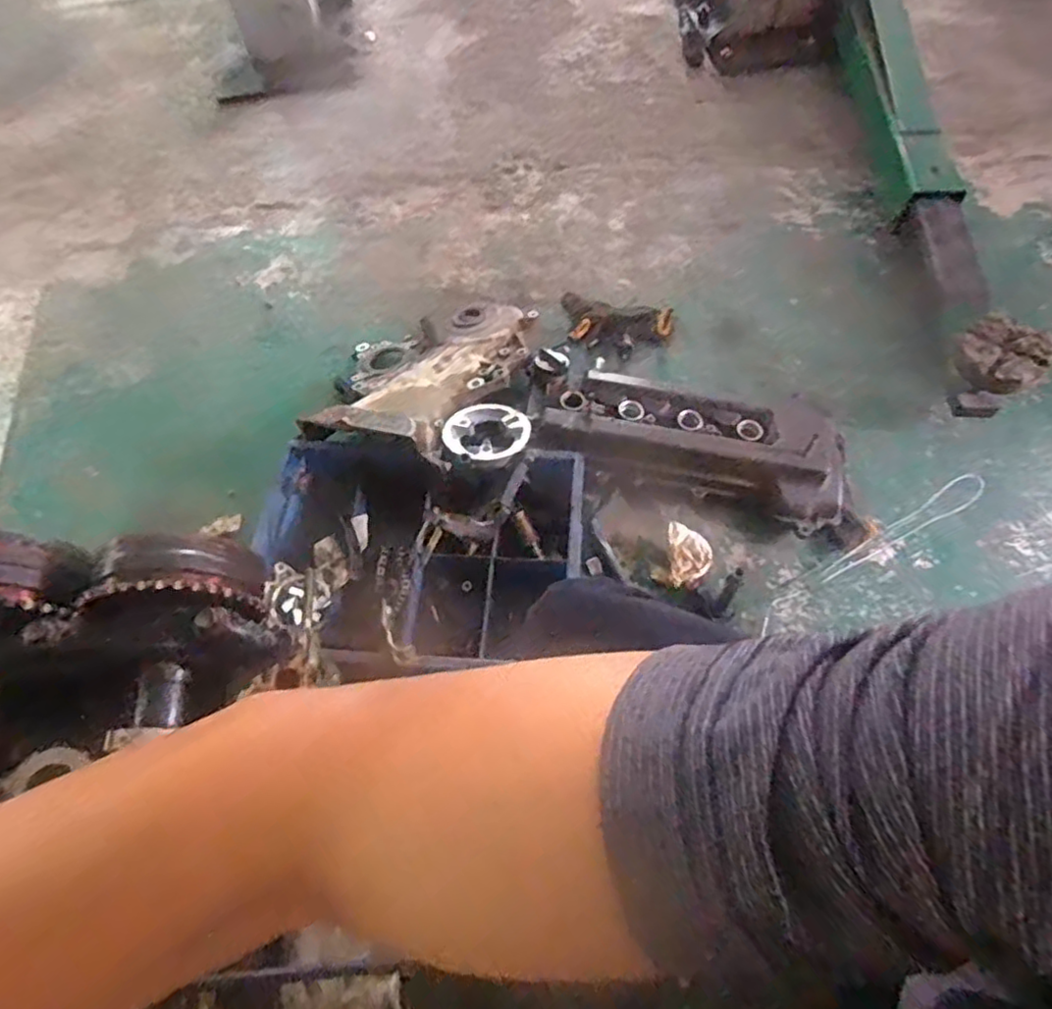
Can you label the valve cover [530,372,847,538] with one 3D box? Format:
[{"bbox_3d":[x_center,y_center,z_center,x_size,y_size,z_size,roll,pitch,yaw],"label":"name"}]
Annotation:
[{"bbox_3d":[0.247,-0.093,0.964,0.434,0.108,0.182,10,61,10],"label":"valve cover"}]

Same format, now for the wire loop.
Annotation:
[{"bbox_3d":[0.494,0.065,0.937,0.412,0.019,0.040,-29,64,-13],"label":"wire loop"}]

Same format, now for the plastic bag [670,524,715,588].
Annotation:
[{"bbox_3d":[0.233,0.070,0.932,0.061,0.047,0.084,-1,61,2],"label":"plastic bag"}]

